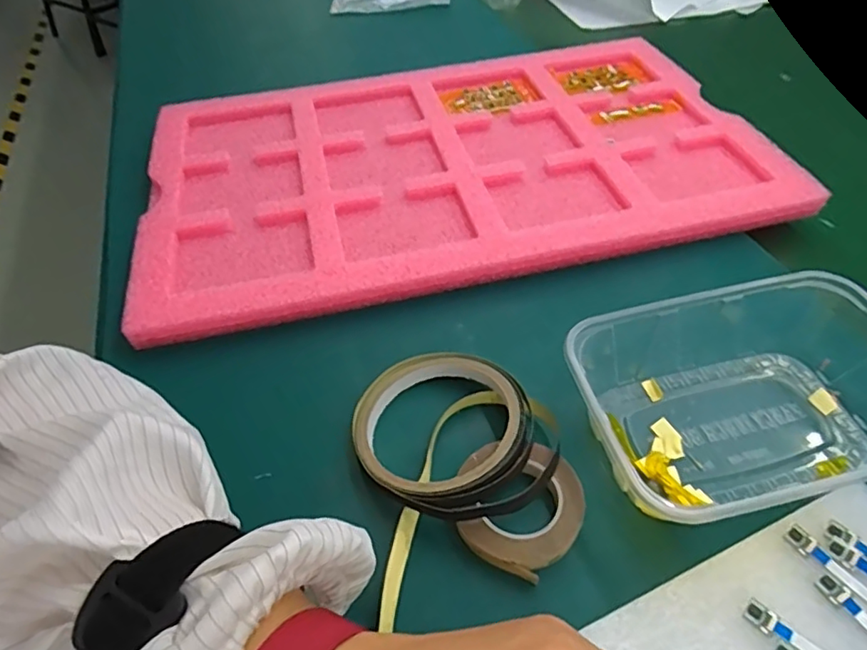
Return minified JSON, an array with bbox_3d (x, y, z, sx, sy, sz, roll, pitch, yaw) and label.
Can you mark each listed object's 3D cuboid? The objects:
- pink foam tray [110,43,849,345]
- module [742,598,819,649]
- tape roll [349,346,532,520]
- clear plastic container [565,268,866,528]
[{"bbox_3d":[0.012,-0.138,0.477,0.476,0.026,0.278,-12,49,-7],"label":"pink foam tray"},{"bbox_3d":[0.156,0.134,0.229,0.060,0.004,0.011,33,58,28],"label":"module"},{"bbox_3d":[0.005,0.055,0.306,0.090,0.028,0.098,-2,49,2],"label":"tape roll"},{"bbox_3d":[0.159,0.038,0.297,0.173,0.053,0.114,-8,49,-3],"label":"clear plastic container"}]

